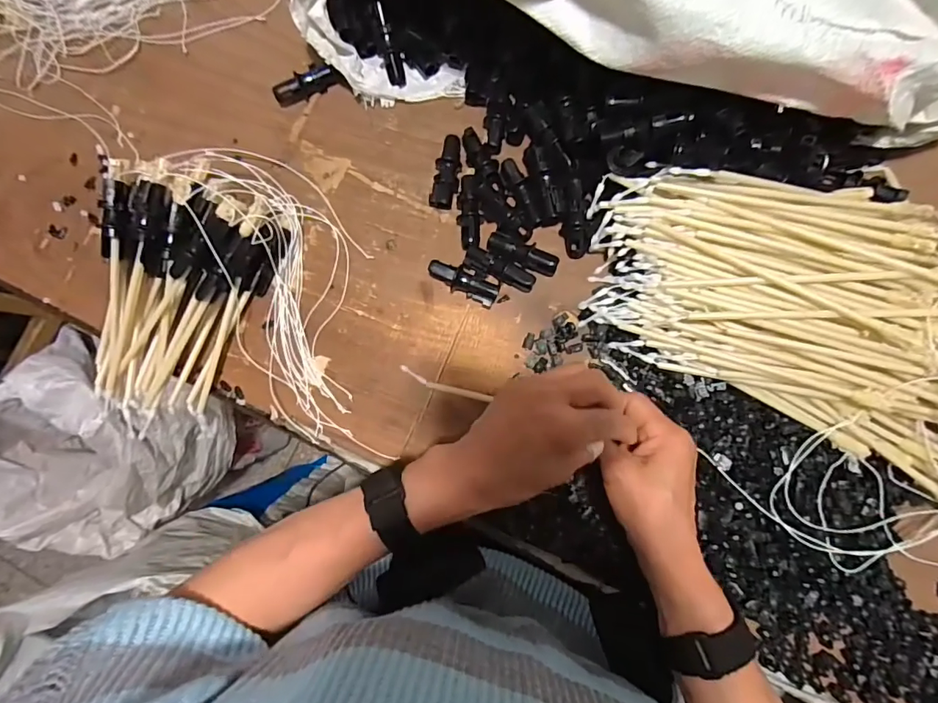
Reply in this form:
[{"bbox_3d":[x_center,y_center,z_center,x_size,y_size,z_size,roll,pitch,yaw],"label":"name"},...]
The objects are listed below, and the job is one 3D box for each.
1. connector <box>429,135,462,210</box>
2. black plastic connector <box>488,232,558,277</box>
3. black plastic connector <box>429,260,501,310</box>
[{"bbox_3d":[-0.020,-0.168,0.453,0.023,0.020,0.069,12,84,5],"label":"connector"},{"bbox_3d":[0.049,-0.089,0.436,0.065,0.025,0.024,20,85,6],"label":"black plastic connector"},{"bbox_3d":[-0.004,-0.063,0.432,0.067,0.017,0.022,26,86,-5],"label":"black plastic connector"}]

